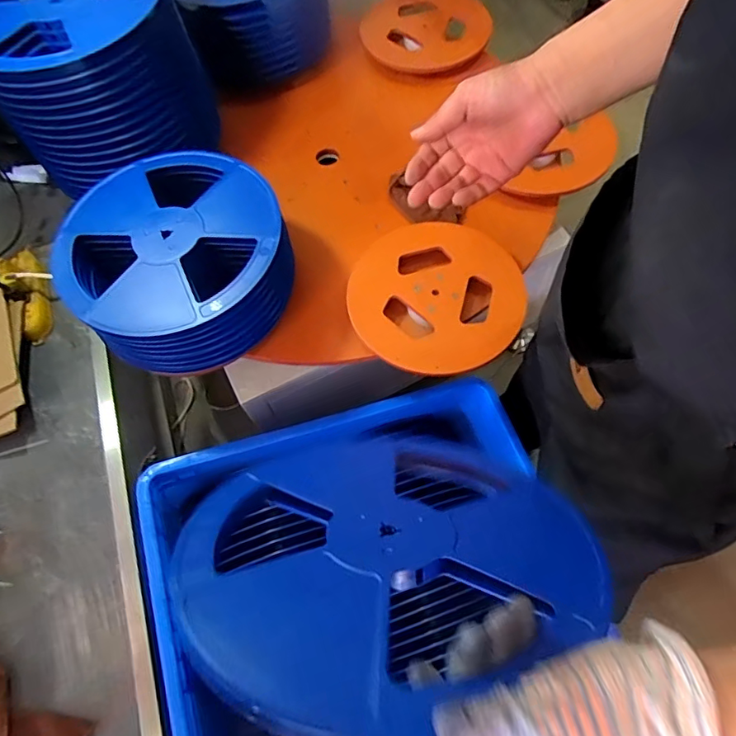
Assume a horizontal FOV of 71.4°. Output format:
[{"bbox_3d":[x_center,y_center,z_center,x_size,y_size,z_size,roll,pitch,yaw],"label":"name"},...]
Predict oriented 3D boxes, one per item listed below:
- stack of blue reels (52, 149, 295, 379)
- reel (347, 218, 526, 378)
[{"bbox_3d":[-0.281,-0.163,0.771,0.311,0.121,0.327,-24,66,-8],"label":"stack of blue reels"},{"bbox_3d":[0.109,-0.119,0.804,0.258,0.019,0.272,35,72,17],"label":"reel"}]

